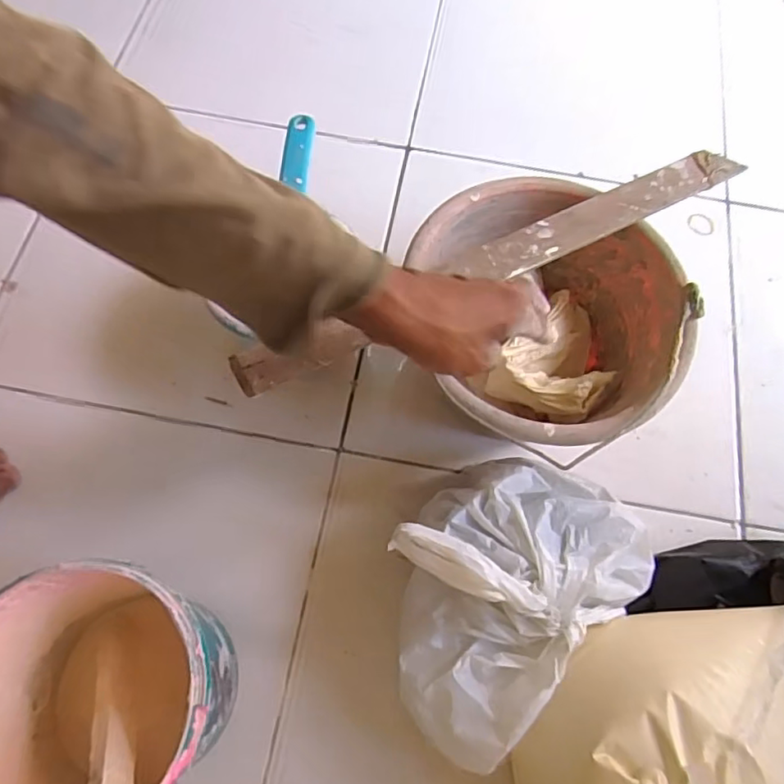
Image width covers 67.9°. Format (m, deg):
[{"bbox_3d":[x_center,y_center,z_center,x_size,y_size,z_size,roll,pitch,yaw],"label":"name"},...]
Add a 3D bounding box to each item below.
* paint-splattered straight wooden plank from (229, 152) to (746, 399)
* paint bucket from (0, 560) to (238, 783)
[{"bbox_3d":[0.093,-0.108,0.479,0.466,0.019,0.033,-26,70,-13],"label":"paint-splattered straight wooden plank"},{"bbox_3d":[-0.199,0.218,0.420,0.161,0.161,0.159,1,67,-2],"label":"paint bucket"}]

